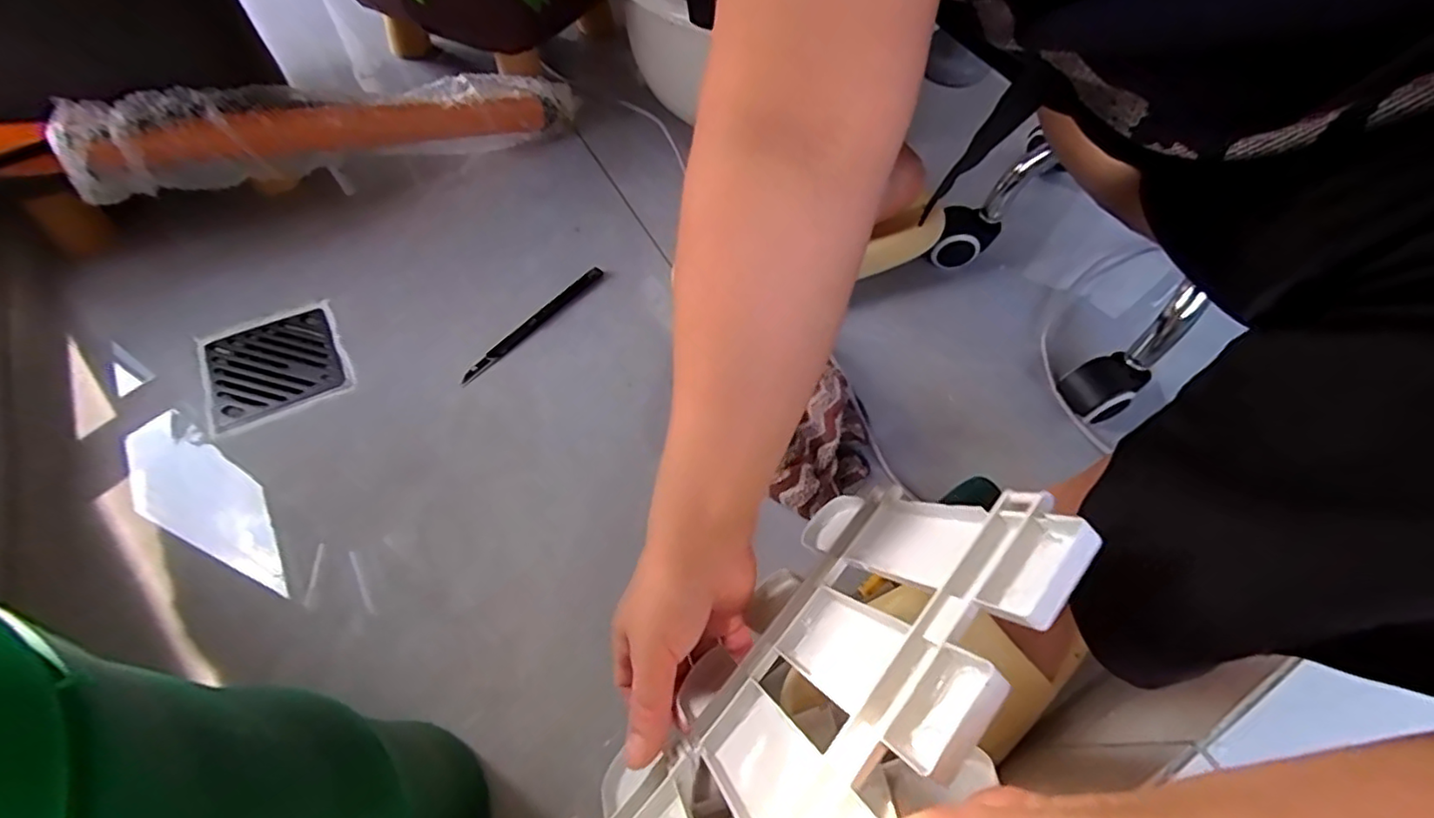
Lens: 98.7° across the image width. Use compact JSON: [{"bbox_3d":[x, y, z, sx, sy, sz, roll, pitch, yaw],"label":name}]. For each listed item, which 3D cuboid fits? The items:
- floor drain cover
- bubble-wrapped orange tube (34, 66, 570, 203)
[{"bbox_3d":[-0.367,-0.036,0.508,0.097,0.008,0.094,-26,63,-19],"label":"floor drain cover"},{"bbox_3d":[-0.327,-0.262,0.560,0.406,0.076,0.053,-27,63,-34],"label":"bubble-wrapped orange tube"}]

